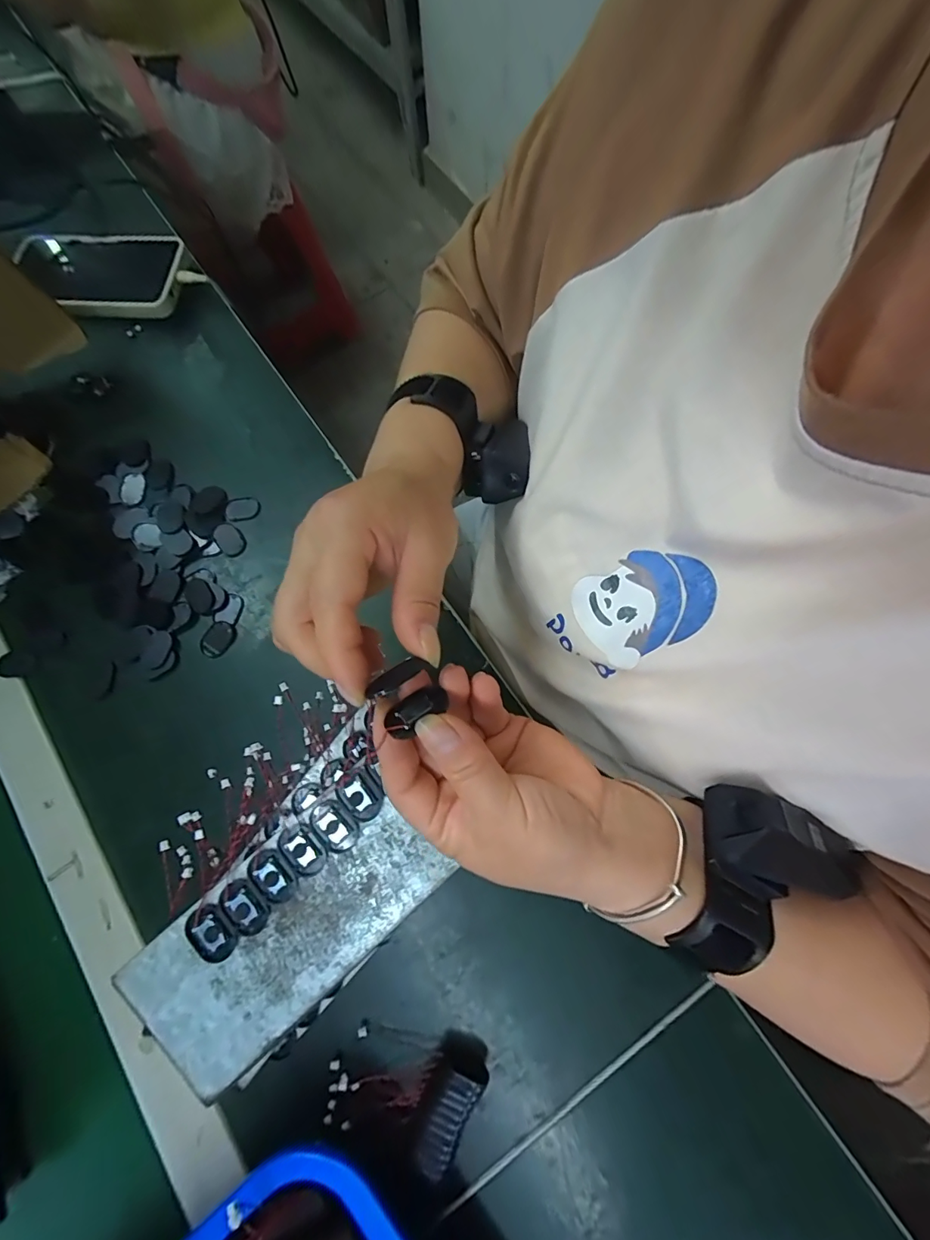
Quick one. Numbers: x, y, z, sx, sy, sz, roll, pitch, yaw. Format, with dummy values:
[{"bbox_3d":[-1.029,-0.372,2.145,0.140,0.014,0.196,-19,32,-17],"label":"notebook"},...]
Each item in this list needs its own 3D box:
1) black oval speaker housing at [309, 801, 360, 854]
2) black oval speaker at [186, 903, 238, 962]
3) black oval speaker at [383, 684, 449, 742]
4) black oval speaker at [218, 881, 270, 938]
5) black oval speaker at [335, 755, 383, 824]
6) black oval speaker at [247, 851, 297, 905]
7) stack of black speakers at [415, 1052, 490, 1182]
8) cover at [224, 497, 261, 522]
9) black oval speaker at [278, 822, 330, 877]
[{"bbox_3d":[-0.071,0.112,0.243,0.019,0.005,0.028,-37,78,-7],"label":"black oval speaker housing"},{"bbox_3d":[-0.132,0.162,0.233,0.020,0.004,0.027,-36,78,-7],"label":"black oval speaker"},{"bbox_3d":[-0.020,0.037,0.190,0.024,0.004,0.016,-31,40,-16],"label":"black oval speaker"},{"bbox_3d":[-0.116,0.151,0.235,0.019,0.005,0.028,-38,78,-8],"label":"black oval speaker"},{"bbox_3d":[-0.057,0.094,0.245,0.024,0.005,0.028,-33,78,-7],"label":"black oval speaker"},{"bbox_3d":[-0.102,0.136,0.238,0.020,0.005,0.028,-31,77,-6],"label":"black oval speaker"},{"bbox_3d":[-0.013,0.284,0.263,0.028,0.020,0.054,33,78,8],"label":"stack of black speakers"},{"bbox_3d":[-0.182,-0.091,0.368,0.026,0.007,0.019,-19,76,-5],"label":"cover"},{"bbox_3d":[-0.087,0.123,0.240,0.019,0.005,0.027,-34,78,-7],"label":"black oval speaker"}]

